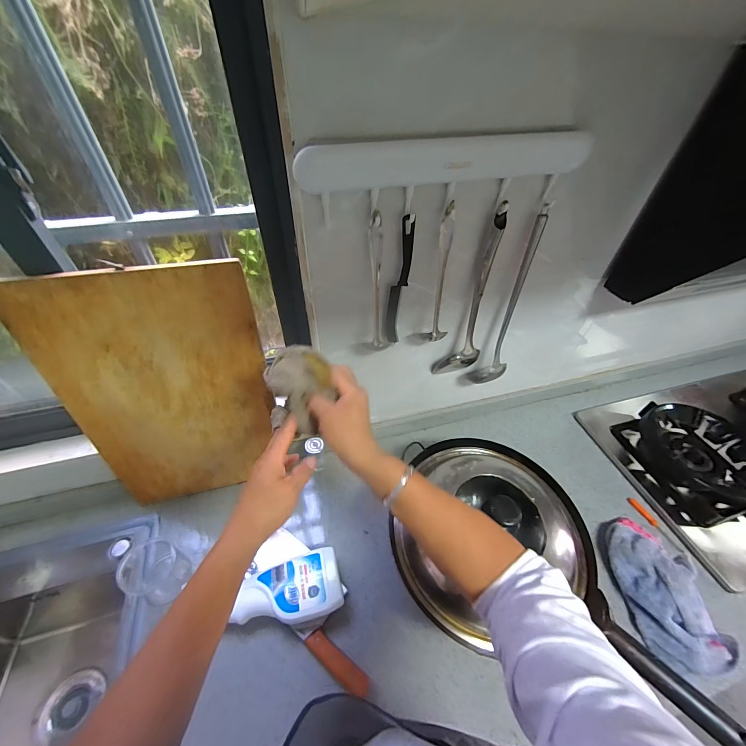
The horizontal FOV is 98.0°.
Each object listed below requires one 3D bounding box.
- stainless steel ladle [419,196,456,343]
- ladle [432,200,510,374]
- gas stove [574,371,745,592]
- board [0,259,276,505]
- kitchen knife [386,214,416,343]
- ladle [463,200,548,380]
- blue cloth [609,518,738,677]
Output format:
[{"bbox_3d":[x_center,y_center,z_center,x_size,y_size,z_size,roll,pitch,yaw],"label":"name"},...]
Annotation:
[{"bbox_3d":[0.109,-0.142,0.517,0.049,0.220,0.037,12,47,9],"label":"stainless steel ladle"},{"bbox_3d":[0.186,-0.126,0.606,0.079,0.353,0.071,20,49,16],"label":"ladle"},{"bbox_3d":[0.942,0.165,0.798,0.719,0.127,0.446,-11,48,-12],"label":"gas stove"},{"bbox_3d":[-0.339,0.056,0.578,0.301,0.477,0.018,-12,36,-15],"label":"board"},{"bbox_3d":[0.041,-0.136,0.513,0.028,0.214,0.019,9,47,6],"label":"kitchen knife"},{"bbox_3d":[0.256,-0.109,0.607,0.060,0.355,0.060,37,55,28],"label":"ladle"},{"bbox_3d":[0.519,0.377,0.576,0.130,0.062,0.236,-4,47,-6],"label":"blue cloth"}]

